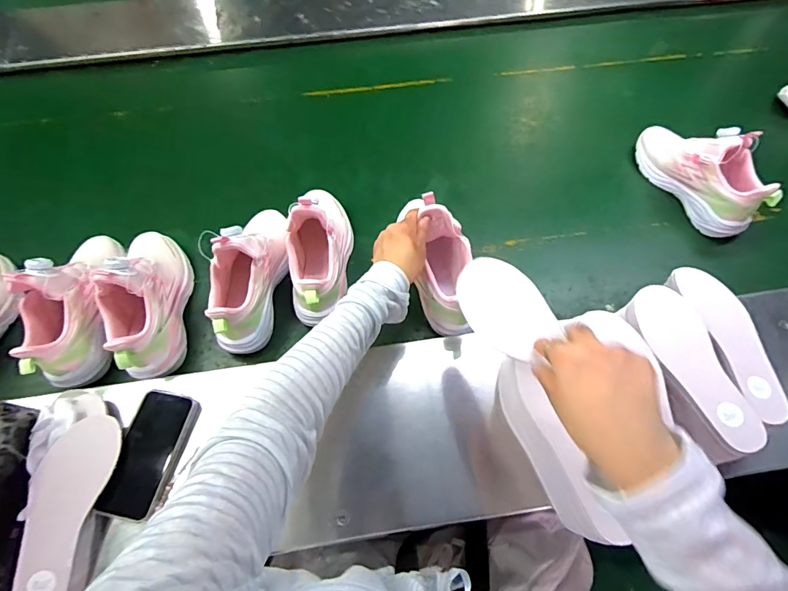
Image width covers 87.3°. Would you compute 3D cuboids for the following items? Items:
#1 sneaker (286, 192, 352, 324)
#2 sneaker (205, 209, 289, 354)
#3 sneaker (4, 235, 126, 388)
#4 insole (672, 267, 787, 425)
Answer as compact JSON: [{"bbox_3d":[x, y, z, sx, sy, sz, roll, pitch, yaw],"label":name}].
[{"bbox_3d":[-0.116,-0.088,0.642,0.078,0.135,0.241,2,63,5],"label":"sneaker"},{"bbox_3d":[-0.222,-0.049,0.616,0.074,0.123,0.243,3,63,5],"label":"sneaker"},{"bbox_3d":[-0.470,-0.003,0.590,0.072,0.122,0.240,-9,62,-1],"label":"sneaker"},{"bbox_3d":[0.425,0.050,0.515,0.065,0.010,0.205,-10,62,-2],"label":"insole"}]

